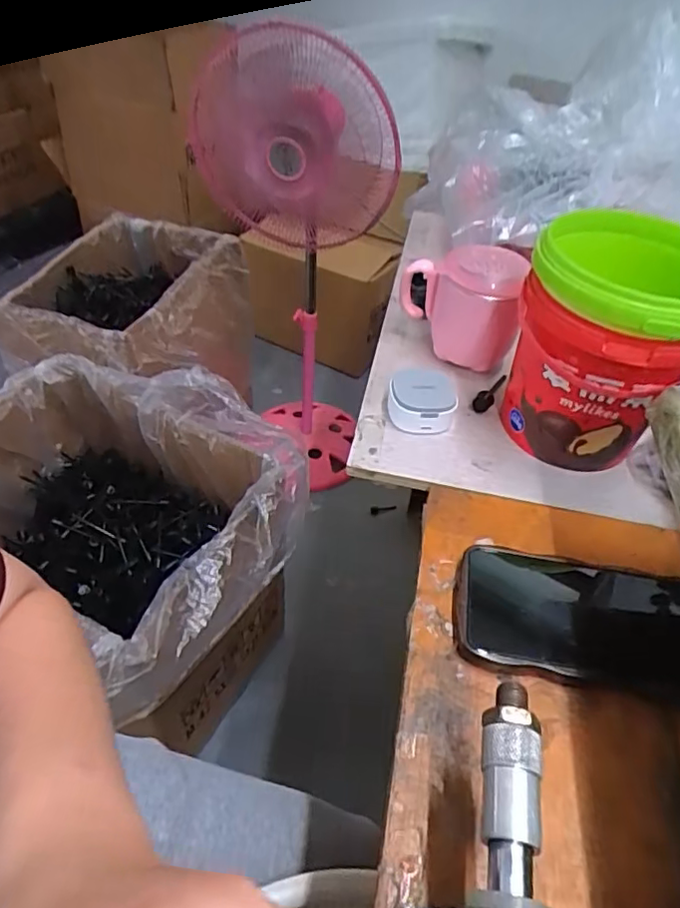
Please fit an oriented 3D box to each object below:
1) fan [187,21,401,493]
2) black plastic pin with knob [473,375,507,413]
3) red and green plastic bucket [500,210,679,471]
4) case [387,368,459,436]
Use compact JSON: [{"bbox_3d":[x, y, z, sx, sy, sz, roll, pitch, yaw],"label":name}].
[{"bbox_3d":[-0.080,-0.386,1.225,0.325,0.866,0.413,0,45,-6],"label":"fan"},{"bbox_3d":[0.132,-0.055,0.508,0.014,0.016,0.061,25,49,19],"label":"black plastic pin with knob"},{"bbox_3d":[0.194,-0.078,0.431,0.123,0.154,0.129,3,45,-3],"label":"red and green plastic bucket"},{"bbox_3d":[0.067,-0.045,0.479,0.053,0.029,0.054,9,45,4],"label":"case"}]

